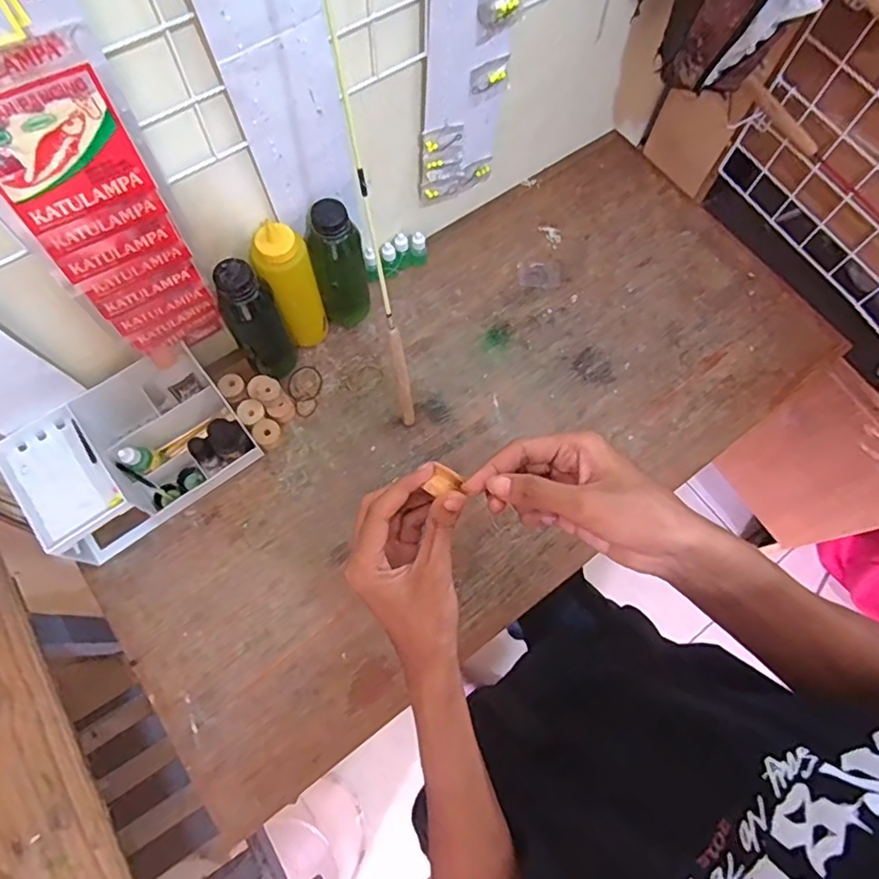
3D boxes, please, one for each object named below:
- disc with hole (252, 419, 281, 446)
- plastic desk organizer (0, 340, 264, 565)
[{"bbox_3d":[-0.218,-0.007,0.725,0.033,0.022,0.033,-37,75,-14],"label":"disc with hole"},{"bbox_3d":[-0.356,0.011,0.672,0.234,0.097,0.156,-35,75,-14],"label":"plastic desk organizer"}]

